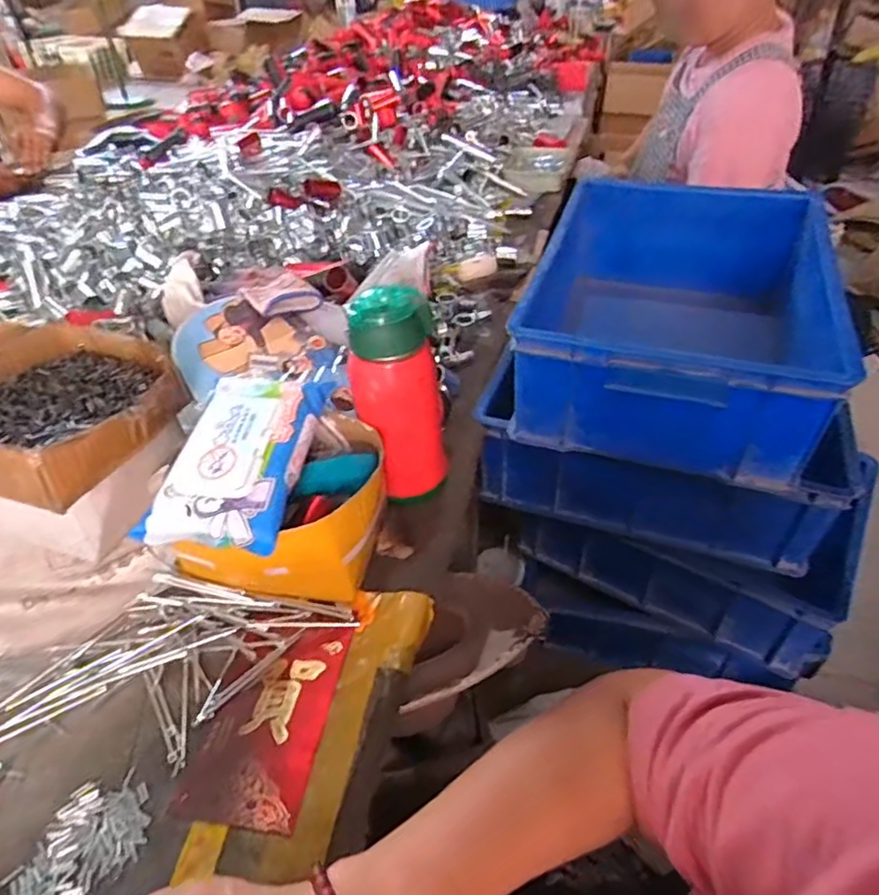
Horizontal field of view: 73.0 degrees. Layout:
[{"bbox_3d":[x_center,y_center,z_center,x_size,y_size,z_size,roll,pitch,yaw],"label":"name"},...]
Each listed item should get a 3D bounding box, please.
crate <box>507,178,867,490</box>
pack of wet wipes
[{"bbox_3d":[0.273,-0.163,0.708,0.292,0.165,0.424,13,42,14],"label":"crate"},{"bbox_3d":[-0.160,0.004,0.476,0.106,0.041,0.163,5,41,6],"label":"pack of wet wipes"}]

